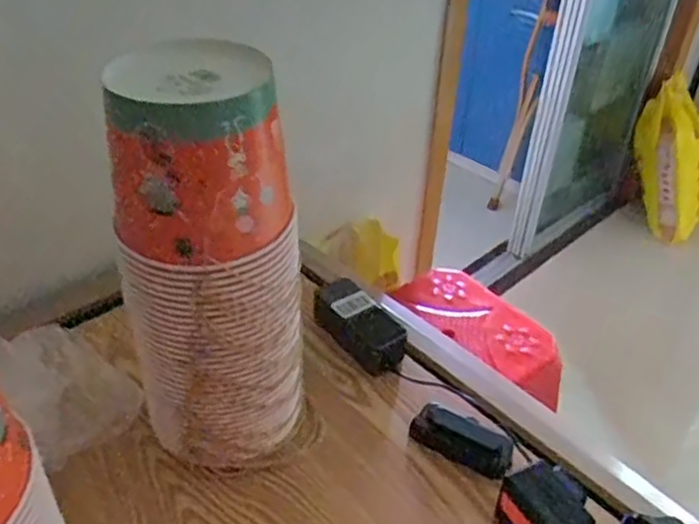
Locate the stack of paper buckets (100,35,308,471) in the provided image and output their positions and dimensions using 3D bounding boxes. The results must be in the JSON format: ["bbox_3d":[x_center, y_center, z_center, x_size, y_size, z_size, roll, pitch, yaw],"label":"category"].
[{"bbox_3d":[-0.122,0.019,0.627,0.156,0.397,0.127,-3,37,-7],"label":"stack of paper buckets"}]

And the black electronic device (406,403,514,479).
[{"bbox_3d":[0.119,0.186,0.720,0.110,0.027,0.042,23,41,25],"label":"black electronic device"}]

